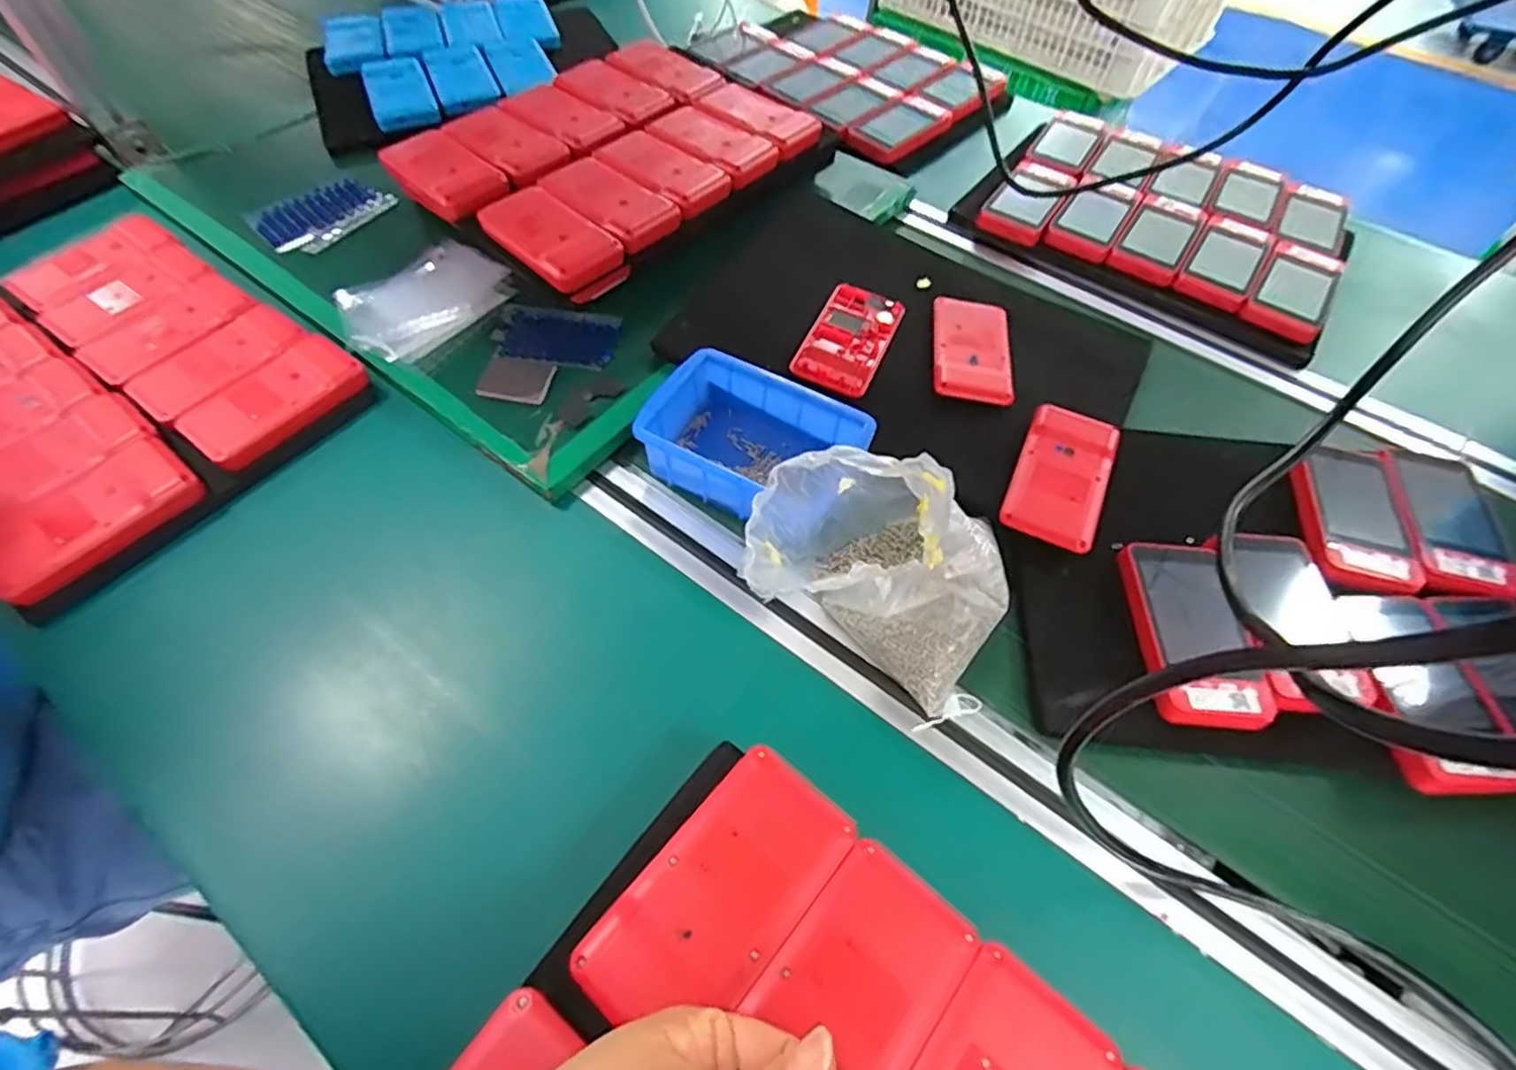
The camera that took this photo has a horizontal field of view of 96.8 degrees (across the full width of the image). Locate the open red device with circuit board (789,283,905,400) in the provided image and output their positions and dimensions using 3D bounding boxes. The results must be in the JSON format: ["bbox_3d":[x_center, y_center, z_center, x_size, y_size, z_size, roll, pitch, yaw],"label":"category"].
[{"bbox_3d":[0.074,-0.160,0.546,0.061,0.006,0.119,22,59,12],"label":"open red device with circuit board"}]

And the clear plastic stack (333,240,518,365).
[{"bbox_3d":[-0.271,-0.198,0.552,0.100,0.015,0.136,36,63,19],"label":"clear plastic stack"}]

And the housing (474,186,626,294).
[{"bbox_3d":[-0.167,-0.237,0.534,0.112,0.022,0.060,37,63,20],"label":"housing"}]

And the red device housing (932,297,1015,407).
[{"bbox_3d":[0.174,-0.155,0.548,0.062,0.012,0.122,9,57,3],"label":"red device housing"}]

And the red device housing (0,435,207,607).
[{"bbox_3d":[-0.436,-0.016,0.435,0.068,0.020,0.116,37,63,19],"label":"red device housing"}]

